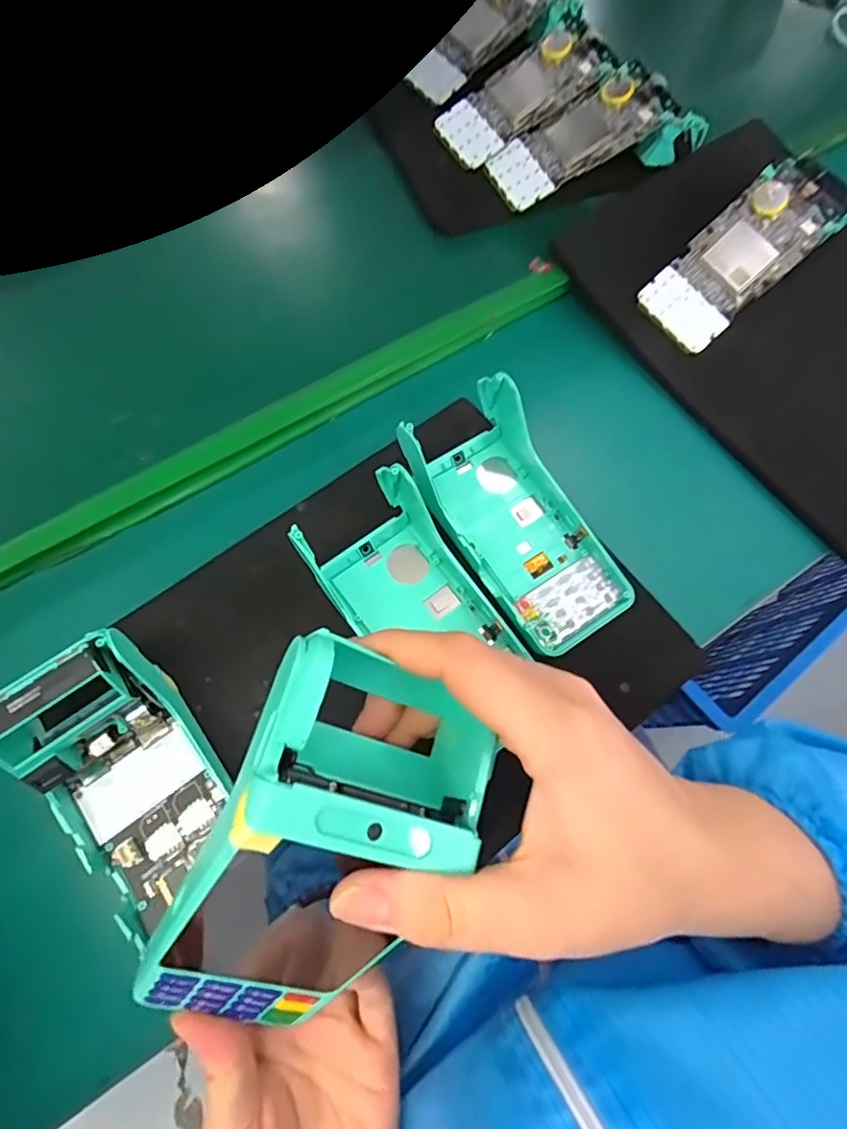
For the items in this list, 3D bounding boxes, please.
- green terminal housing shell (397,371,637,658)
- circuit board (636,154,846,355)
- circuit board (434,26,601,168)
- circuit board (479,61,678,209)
[{"bbox_3d":[0.064,-0.031,0.342,0.086,0.055,0.165,-30,74,-11],"label":"green terminal housing shell"},{"bbox_3d":[0.243,-0.236,0.413,0.153,0.010,0.068,-42,85,9],"label":"circuit board"},{"bbox_3d":[0.077,-0.389,0.454,0.129,0.005,0.069,-35,74,8],"label":"circuit board"},{"bbox_3d":[0.123,-0.344,0.439,0.141,0.010,0.065,-29,73,8],"label":"circuit board"}]

